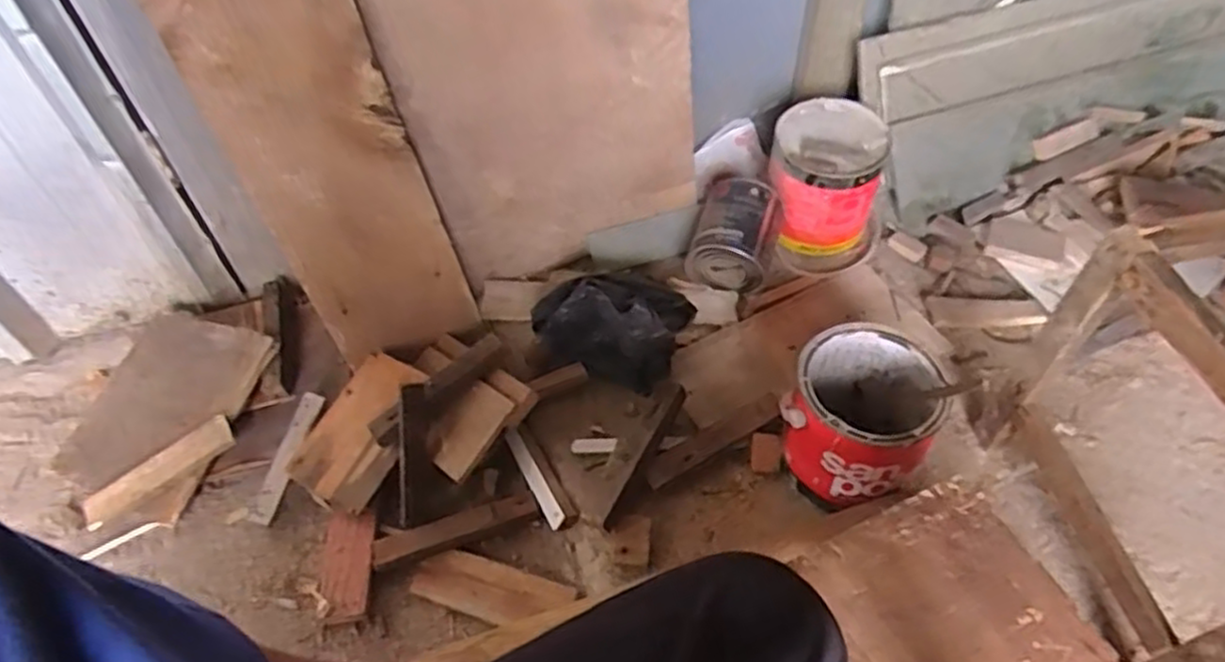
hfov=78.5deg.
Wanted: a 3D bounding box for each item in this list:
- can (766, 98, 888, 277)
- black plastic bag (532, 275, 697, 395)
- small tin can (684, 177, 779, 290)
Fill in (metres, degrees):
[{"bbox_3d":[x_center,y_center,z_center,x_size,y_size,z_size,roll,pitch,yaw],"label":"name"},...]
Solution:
[{"bbox_3d":[0.305,-0.205,1.060,0.154,0.170,0.160,-1,51,2],"label":"can"},{"bbox_3d":[0.005,-0.006,0.932,0.184,0.129,0.096,15,53,14],"label":"black plastic bag"},{"bbox_3d":[0.166,-0.127,1.025,0.110,0.107,0.118,13,53,13],"label":"small tin can"}]

